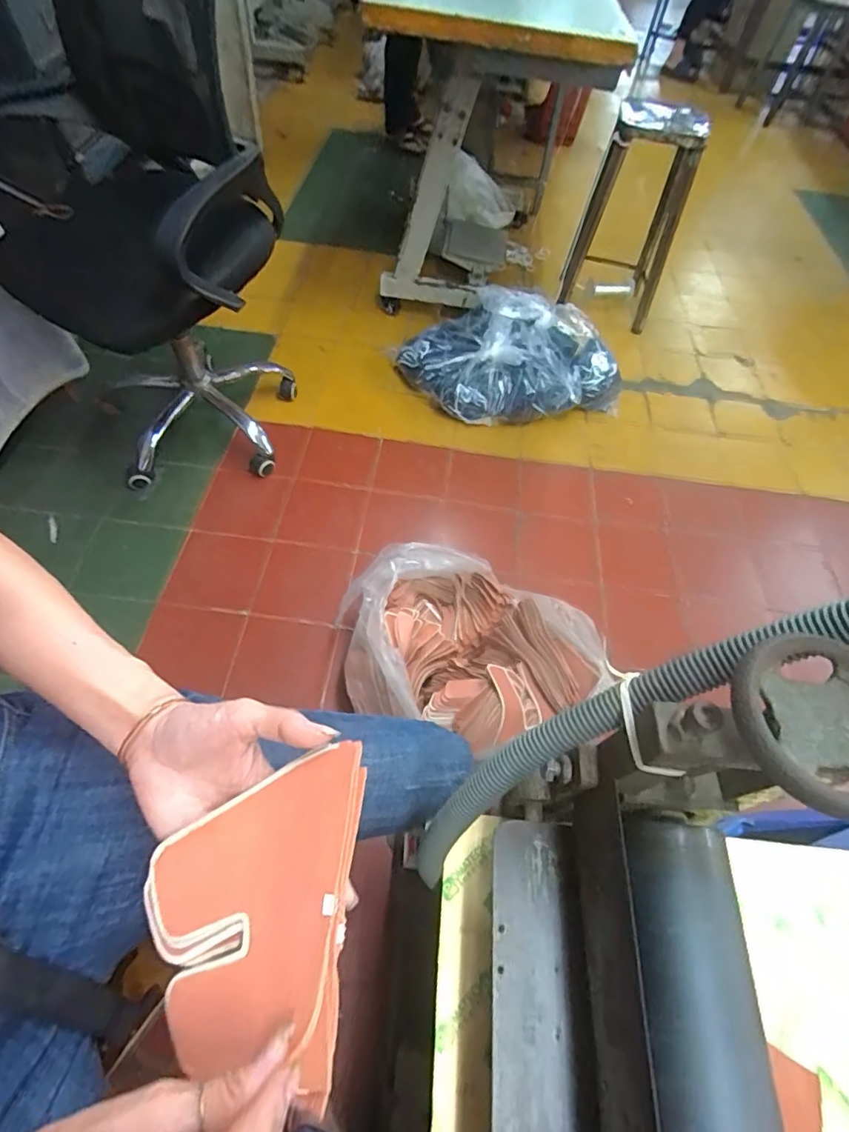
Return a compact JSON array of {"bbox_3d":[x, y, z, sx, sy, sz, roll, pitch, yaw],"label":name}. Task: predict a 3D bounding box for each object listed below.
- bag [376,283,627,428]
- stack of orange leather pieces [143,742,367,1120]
[{"bbox_3d":[0.241,-0.583,1.504,0.636,0.236,0.347,25,59,12],"label":"bag"},{"bbox_3d":[-0.093,0.179,0.278,0.108,0.028,0.147,-2,66,9],"label":"stack of orange leather pieces"}]

